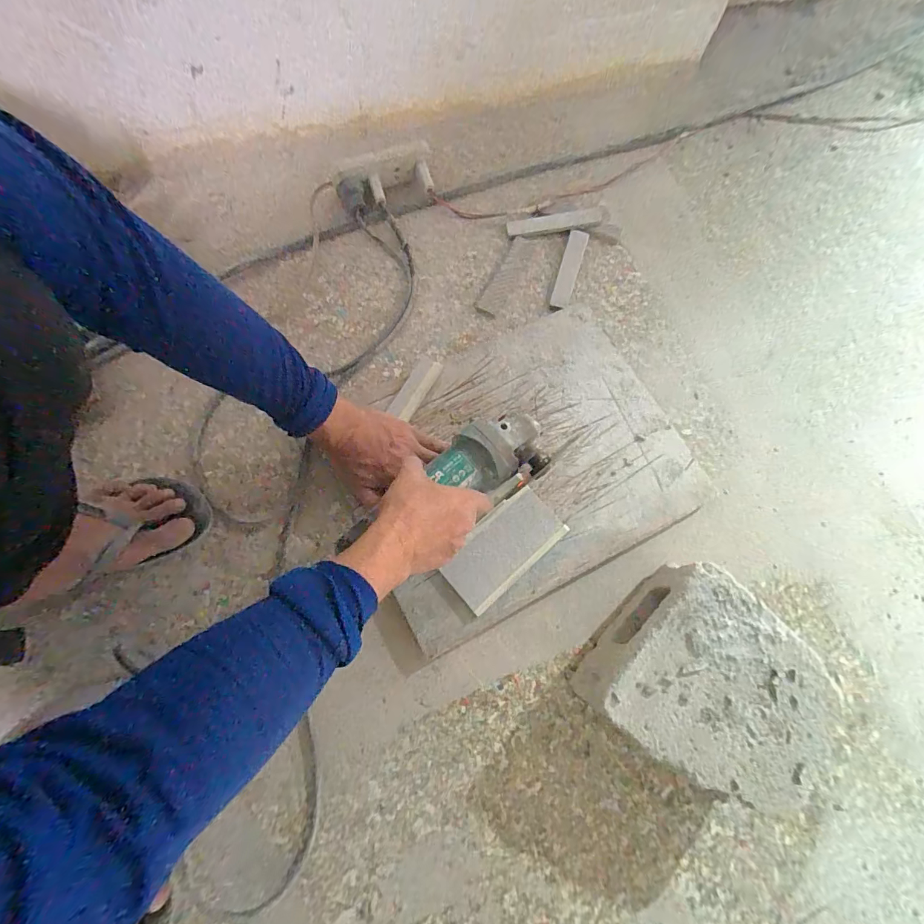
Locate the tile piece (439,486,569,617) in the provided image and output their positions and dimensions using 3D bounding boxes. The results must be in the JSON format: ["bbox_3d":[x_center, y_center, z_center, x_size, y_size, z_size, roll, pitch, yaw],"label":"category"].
[{"bbox_3d":[0.049,0.102,0.490,0.146,0.015,0.075,-40,79,-12],"label":"tile piece"}]

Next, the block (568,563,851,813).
[{"bbox_3d":[0.256,0.239,0.437,0.206,0.099,0.191,40,76,9],"label":"block"}]

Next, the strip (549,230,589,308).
[{"bbox_3d":[0.166,-0.298,0.633,0.029,0.008,0.151,17,74,3],"label":"strip"}]

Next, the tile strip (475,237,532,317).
[{"bbox_3d":[0.068,-0.288,0.626,0.037,0.004,0.147,28,75,6],"label":"tile strip"}]

